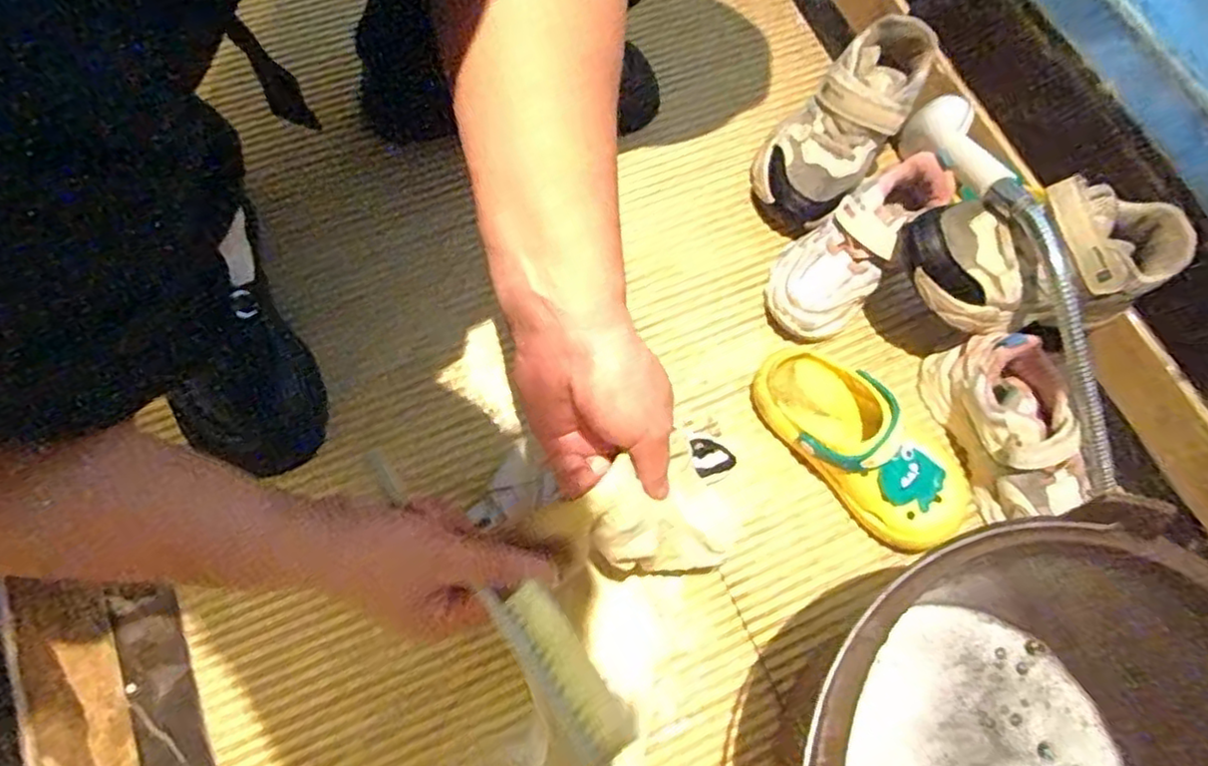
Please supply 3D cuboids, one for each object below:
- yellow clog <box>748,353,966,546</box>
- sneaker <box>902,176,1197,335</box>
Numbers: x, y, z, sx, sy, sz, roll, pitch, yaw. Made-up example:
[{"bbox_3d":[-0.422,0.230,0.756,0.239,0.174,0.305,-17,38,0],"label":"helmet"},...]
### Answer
[{"bbox_3d":[0.190,0.040,0.492,0.079,0.061,0.175,-40,77,-16],"label":"yellow clog"},{"bbox_3d":[0.307,-0.089,0.475,0.180,0.065,0.088,-5,70,-5],"label":"sneaker"}]

